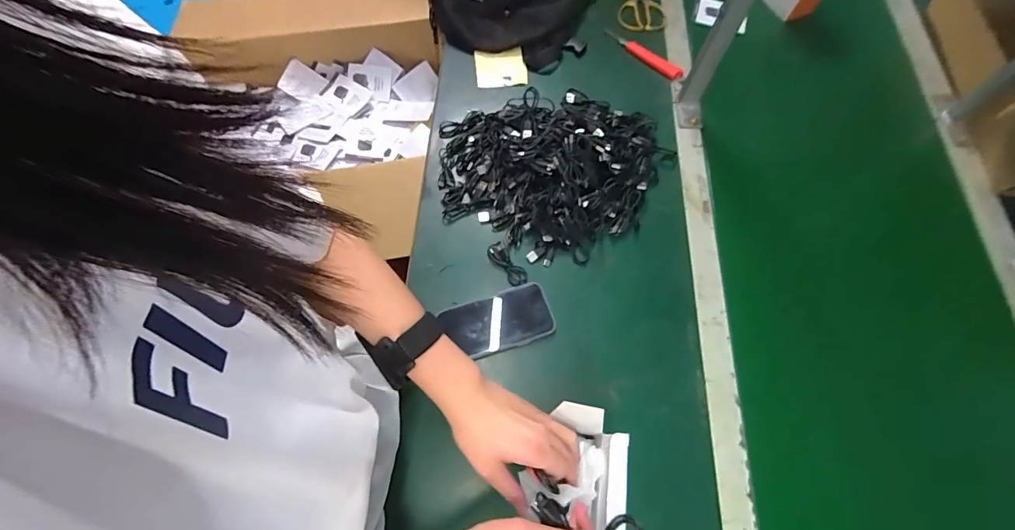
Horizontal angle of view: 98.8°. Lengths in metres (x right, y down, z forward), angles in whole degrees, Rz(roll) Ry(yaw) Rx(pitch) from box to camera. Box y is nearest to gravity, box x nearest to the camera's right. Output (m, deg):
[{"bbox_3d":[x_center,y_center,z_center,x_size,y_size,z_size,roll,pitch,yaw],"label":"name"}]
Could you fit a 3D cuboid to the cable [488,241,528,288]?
[{"bbox_3d":[0.001,-0.001,0.597,0.028,0.011,0.072,-33,71,-13],"label":"cable"}]

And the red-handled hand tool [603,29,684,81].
[{"bbox_3d":[0.240,-0.375,0.764,0.025,0.012,0.161,-41,73,-16],"label":"red-handled hand tool"}]

